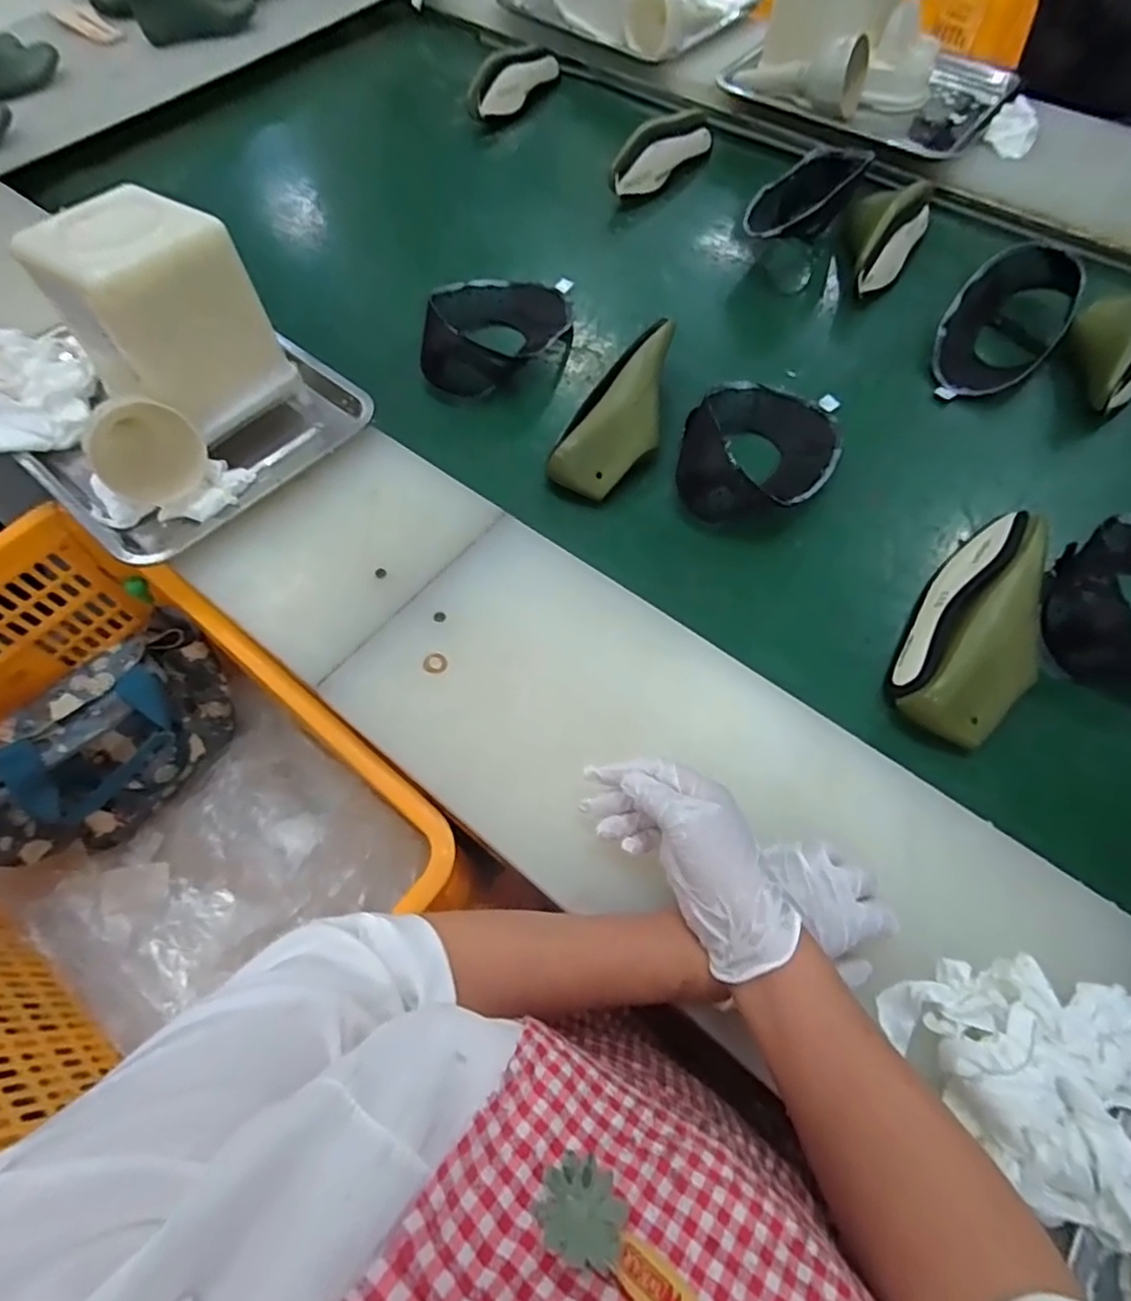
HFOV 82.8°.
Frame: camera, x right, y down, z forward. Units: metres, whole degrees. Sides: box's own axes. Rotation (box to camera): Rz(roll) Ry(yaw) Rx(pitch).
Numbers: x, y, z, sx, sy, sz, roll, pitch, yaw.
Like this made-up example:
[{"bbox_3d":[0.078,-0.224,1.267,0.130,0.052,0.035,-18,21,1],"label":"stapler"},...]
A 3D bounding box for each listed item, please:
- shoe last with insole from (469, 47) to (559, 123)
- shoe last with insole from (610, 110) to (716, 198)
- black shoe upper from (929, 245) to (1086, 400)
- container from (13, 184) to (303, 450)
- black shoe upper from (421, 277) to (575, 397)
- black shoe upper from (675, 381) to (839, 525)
[{"bbox_3d":[-0.077,-0.943,1.069,0.080,0.076,0.212,25,66,12],"label":"shoe last with insole"},{"bbox_3d":[0.147,-0.737,0.952,0.057,0.068,0.237,36,68,17],"label":"shoe last with insole"},{"bbox_3d":[0.520,-0.393,0.758,0.122,0.077,0.248,32,67,15],"label":"black shoe upper"},{"bbox_3d":[-0.377,-0.314,0.613,0.150,0.158,0.137,33,67,15],"label":"container"},{"bbox_3d":[-0.075,-0.397,0.780,0.174,0.073,0.203,5,63,2],"label":"black shoe upper"},{"bbox_3d":[0.210,-0.223,0.682,0.155,0.071,0.219,20,65,10],"label":"black shoe upper"}]

